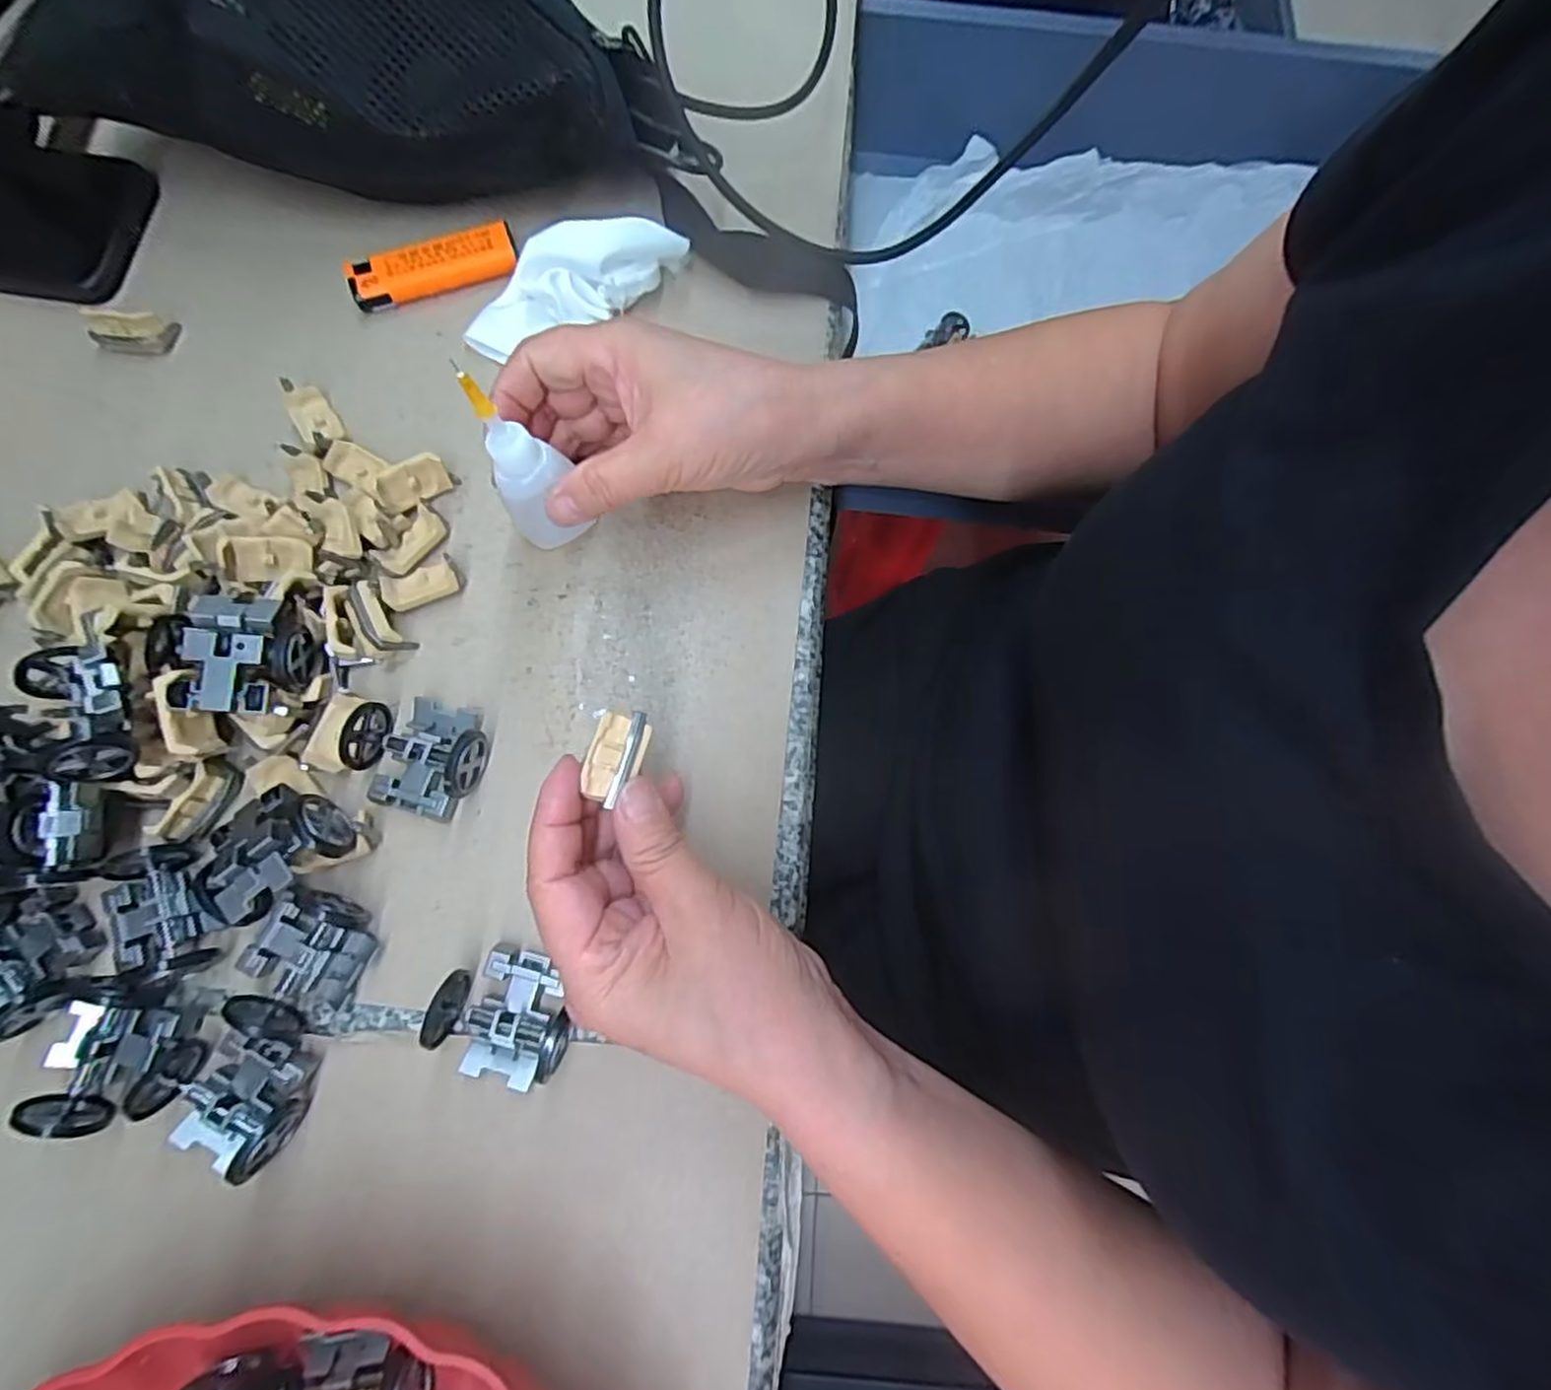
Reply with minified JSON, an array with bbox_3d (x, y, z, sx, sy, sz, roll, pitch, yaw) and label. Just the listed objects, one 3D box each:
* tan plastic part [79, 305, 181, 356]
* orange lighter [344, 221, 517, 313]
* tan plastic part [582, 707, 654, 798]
[{"bbox_3d":[-0.312,-0.175,0.337,0.037,0.015,0.016,-8,77,-3],"label":"tan plastic part"},{"bbox_3d":[-0.170,-0.213,0.351,0.080,0.016,0.028,-14,77,-4],"label":"orange lighter"},{"bbox_3d":[-0.053,0.020,0.236,0.017,0.006,0.028,17,75,3],"label":"tan plastic part"}]

